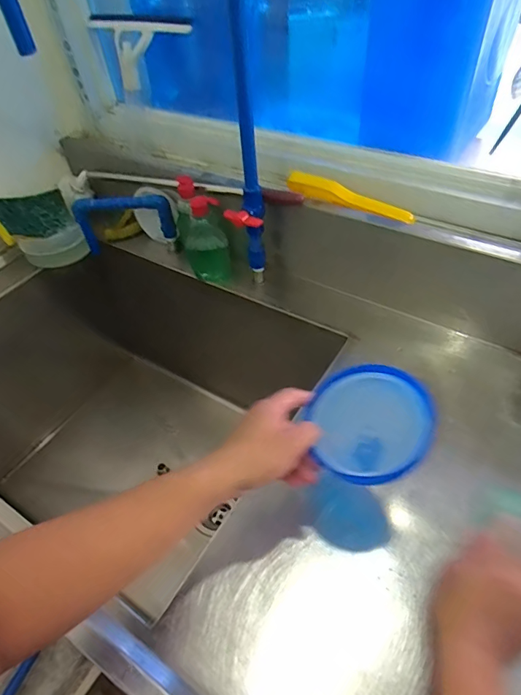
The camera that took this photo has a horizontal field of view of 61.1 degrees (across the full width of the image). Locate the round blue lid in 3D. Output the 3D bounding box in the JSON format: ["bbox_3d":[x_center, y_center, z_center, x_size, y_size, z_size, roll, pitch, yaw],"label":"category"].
[{"bbox_3d":[0.104,0.072,0.436,0.117,0.021,0.116,-8,72,25],"label":"round blue lid"}]

